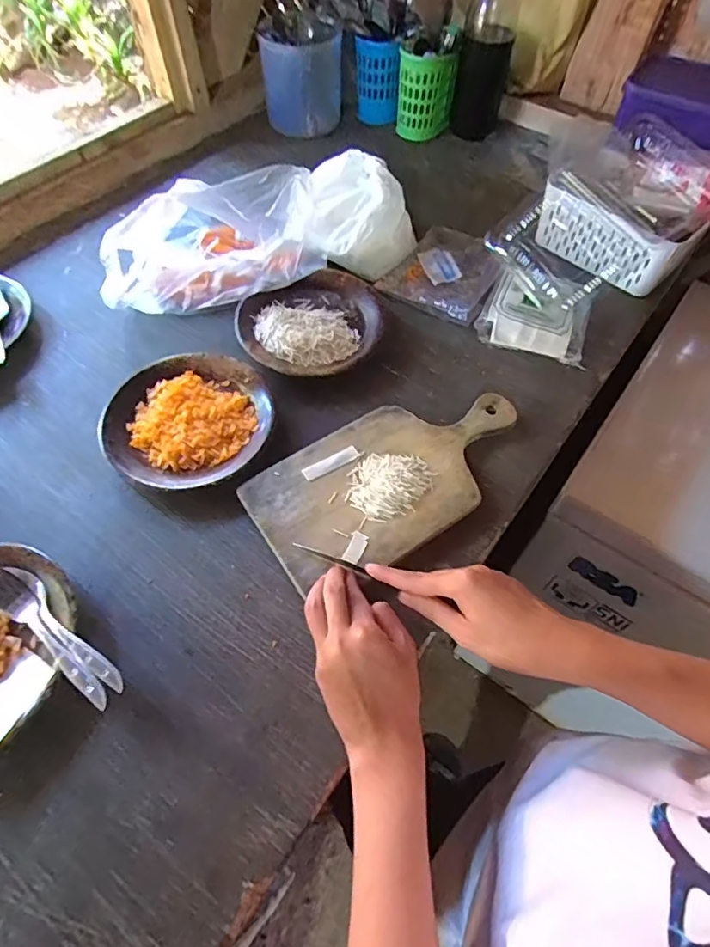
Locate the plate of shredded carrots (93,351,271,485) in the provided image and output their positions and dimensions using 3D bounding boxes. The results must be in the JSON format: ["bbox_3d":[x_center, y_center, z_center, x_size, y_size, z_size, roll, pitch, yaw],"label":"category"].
[{"bbox_3d":[-0.185,-0.061,0.584,0.180,0.029,0.167,0,58,-1],"label":"plate of shredded carrots"}]

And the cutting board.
[{"bbox_3d":[0.043,-0.005,0.554,0.306,0.026,0.168,-35,65,-21],"label":"cutting board"}]

